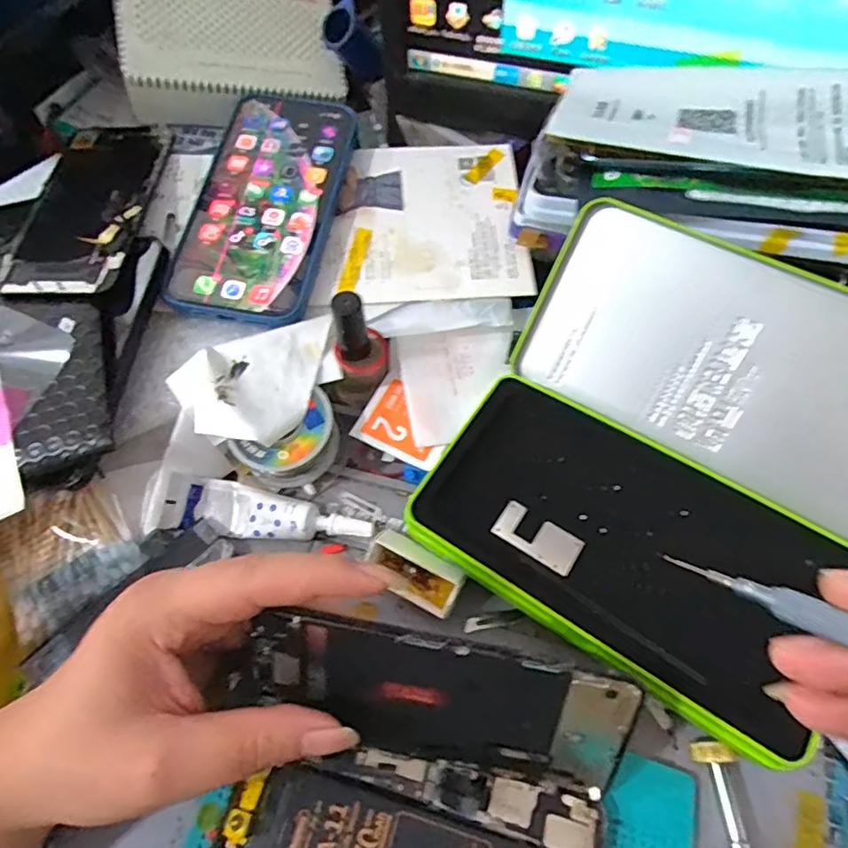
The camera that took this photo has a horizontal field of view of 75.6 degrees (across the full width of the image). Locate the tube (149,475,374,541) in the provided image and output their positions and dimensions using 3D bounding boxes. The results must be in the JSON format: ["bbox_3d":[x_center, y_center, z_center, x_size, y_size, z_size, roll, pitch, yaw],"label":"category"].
[{"bbox_3d":[-0.083,0.044,0.284,0.109,0.019,0.028,5,61,4],"label":"tube"}]

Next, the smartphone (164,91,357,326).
[{"bbox_3d":[-0.094,-0.137,0.334,0.080,0.008,0.167,10,70,3],"label":"smartphone"}]

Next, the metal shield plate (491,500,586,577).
[{"bbox_3d":[0.055,0.054,0.261,0.040,0.004,0.020,31,66,17],"label":"metal shield plate"}]

